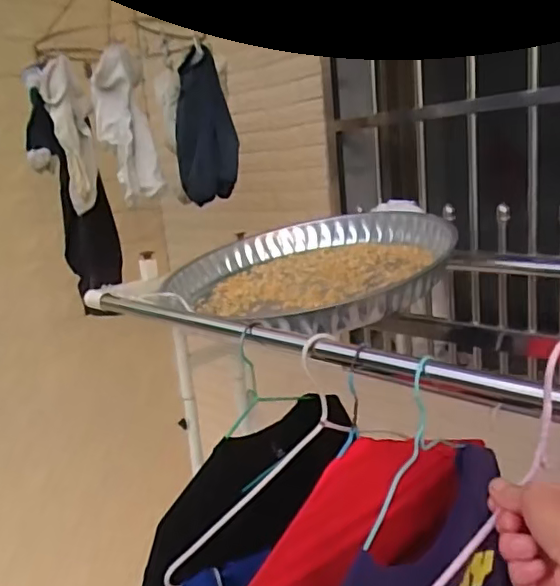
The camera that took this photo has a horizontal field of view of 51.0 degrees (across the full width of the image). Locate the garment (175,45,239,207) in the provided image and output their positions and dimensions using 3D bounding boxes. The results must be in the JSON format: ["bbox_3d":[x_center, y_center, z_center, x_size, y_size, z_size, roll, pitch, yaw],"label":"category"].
[{"bbox_3d":[-0.144,-0.318,1.116,0.113,0.270,0.092,-6,13,-4],"label":"garment"}]

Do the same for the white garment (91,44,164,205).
[{"bbox_3d":[-0.278,-0.299,1.044,0.094,0.247,0.088,-8,13,-13],"label":"white garment"}]

